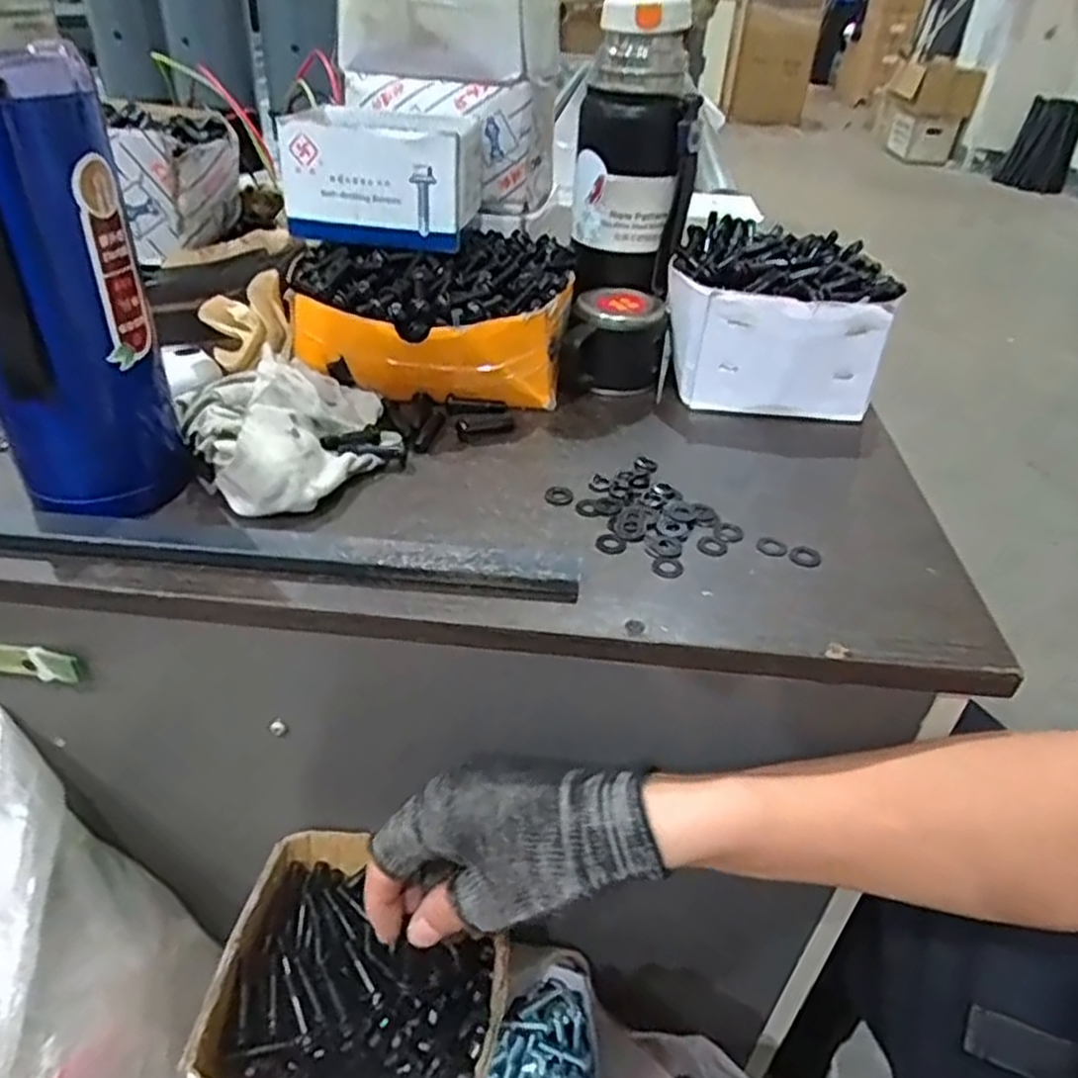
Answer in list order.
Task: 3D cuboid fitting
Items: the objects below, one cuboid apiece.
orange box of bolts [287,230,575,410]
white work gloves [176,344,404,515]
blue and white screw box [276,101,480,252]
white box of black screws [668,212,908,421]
[{"bbox_3d":[-0.069,-0.153,0.534,0.182,0.084,0.143,2,36,-3],"label":"orange box of bolts"},{"bbox_3d":[-0.138,-0.066,0.447,0.111,0.039,0.122,3,36,-2],"label":"white work gloves"},{"bbox_3d":[-0.100,-0.244,0.522,0.111,0.066,0.093,6,36,3],"label":"blue and white screw box"},{"bbox_3d":[0.165,-0.157,0.554,0.143,0.090,0.142,9,36,7],"label":"white box of black screws"}]

